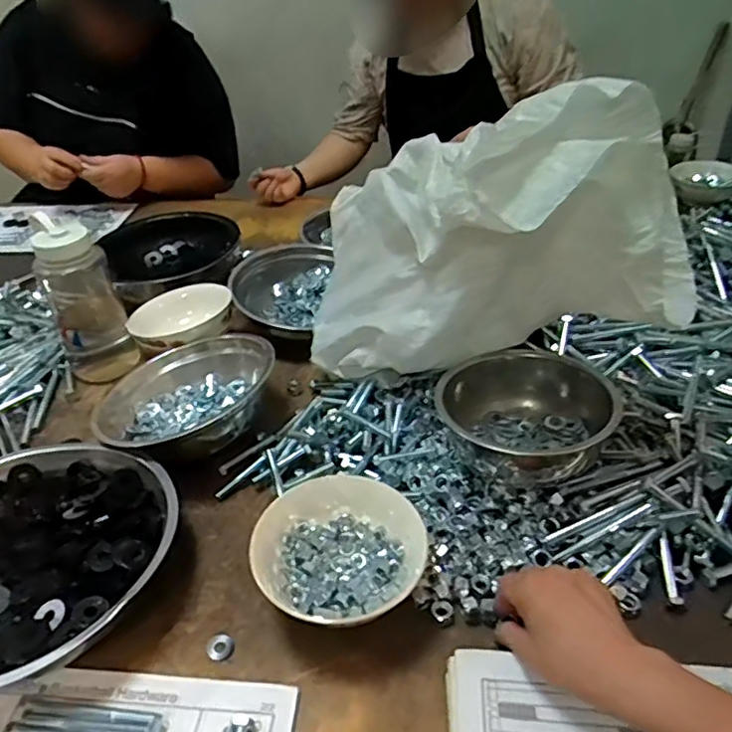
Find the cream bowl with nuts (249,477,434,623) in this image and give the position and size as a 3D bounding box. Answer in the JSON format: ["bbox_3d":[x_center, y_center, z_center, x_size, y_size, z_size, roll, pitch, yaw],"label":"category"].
[{"bbox_3d":[-0.026,0.168,0.541,0.141,0.063,0.130,-2,37,2],"label":"cream bowl with nuts"}]

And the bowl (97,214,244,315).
[{"bbox_3d":[-0.329,-0.173,1.028,0.230,0.071,0.225,-2,37,2],"label":"bowl"}]

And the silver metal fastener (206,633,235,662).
[{"bbox_3d":[-0.122,0.235,0.514,0.024,0.004,0.023,6,36,-4],"label":"silver metal fastener"}]

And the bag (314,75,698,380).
[{"bbox_3d":[0.077,-0.110,0.613,0.158,0.222,0.445,-33,11,-32],"label":"bag"}]

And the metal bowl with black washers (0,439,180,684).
[{"bbox_3d":[-0.298,0.170,0.557,0.252,0.070,0.235,-17,39,-18],"label":"metal bowl with black washers"}]

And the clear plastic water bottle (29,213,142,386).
[{"bbox_3d":[-0.372,-0.089,0.809,0.087,0.202,0.096,-19,40,-19],"label":"clear plastic water bottle"}]

